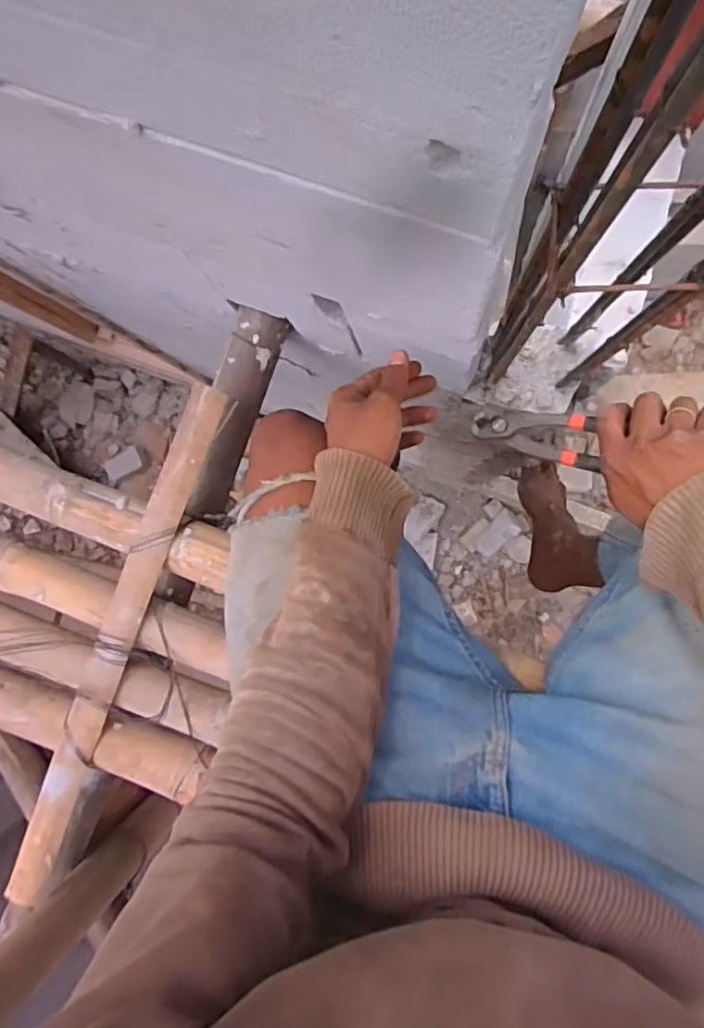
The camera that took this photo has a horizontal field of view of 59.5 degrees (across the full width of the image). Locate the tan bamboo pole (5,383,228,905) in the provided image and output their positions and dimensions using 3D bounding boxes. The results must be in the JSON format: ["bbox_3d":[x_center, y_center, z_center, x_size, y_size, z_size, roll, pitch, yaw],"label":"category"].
[{"bbox_3d":[-0.238,0.131,0.617,0.038,0.021,0.539,21,93,5],"label":"tan bamboo pole"}]

